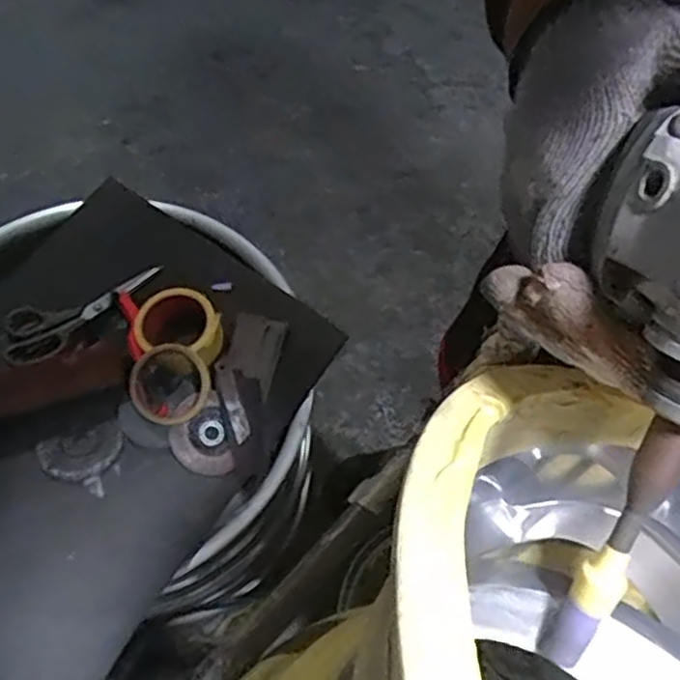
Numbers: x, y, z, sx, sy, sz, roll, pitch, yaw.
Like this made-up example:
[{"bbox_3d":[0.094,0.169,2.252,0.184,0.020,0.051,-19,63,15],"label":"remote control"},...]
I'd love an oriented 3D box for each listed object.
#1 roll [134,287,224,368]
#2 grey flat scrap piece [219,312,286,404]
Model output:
[{"bbox_3d":[-0.185,-0.016,0.795,0.101,0.040,0.082,10,63,2],"label":"roll"},{"bbox_3d":[-0.103,0.013,0.808,0.062,0.004,0.089,17,71,-3],"label":"grey flat scrap piece"}]

